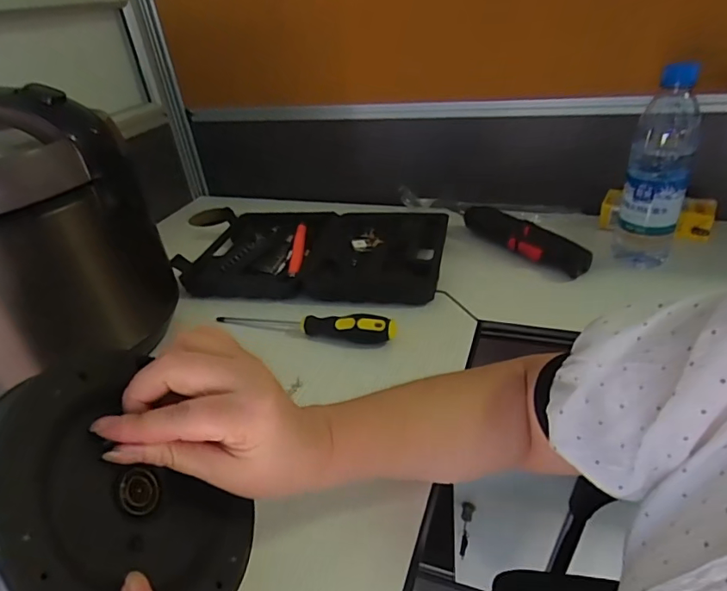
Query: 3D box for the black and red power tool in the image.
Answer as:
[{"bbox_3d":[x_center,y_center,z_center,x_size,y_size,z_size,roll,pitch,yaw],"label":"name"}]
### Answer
[{"bbox_3d":[0.206,-0.076,0.641,0.040,0.032,0.185,-26,38,-28],"label":"black and red power tool"}]

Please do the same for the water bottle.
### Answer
[{"bbox_3d":[0.334,-0.141,0.548,0.063,0.215,0.070,12,37,26],"label":"water bottle"}]

